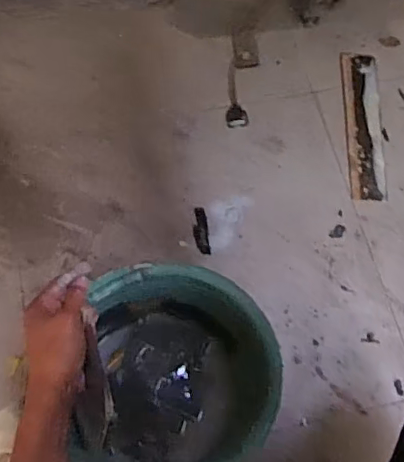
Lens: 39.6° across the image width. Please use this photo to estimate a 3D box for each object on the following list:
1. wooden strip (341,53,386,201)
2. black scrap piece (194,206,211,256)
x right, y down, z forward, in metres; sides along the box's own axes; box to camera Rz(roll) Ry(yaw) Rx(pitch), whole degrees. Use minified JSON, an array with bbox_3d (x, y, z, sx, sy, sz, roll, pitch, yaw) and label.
[{"bbox_3d":[0.316,-0.209,1.088,0.070,0.013,0.330,2,66,-1],"label":"wooden strip"},{"bbox_3d":[-0.001,0.000,0.995,0.026,0.004,0.091,-5,66,-4],"label":"black scrap piece"}]

